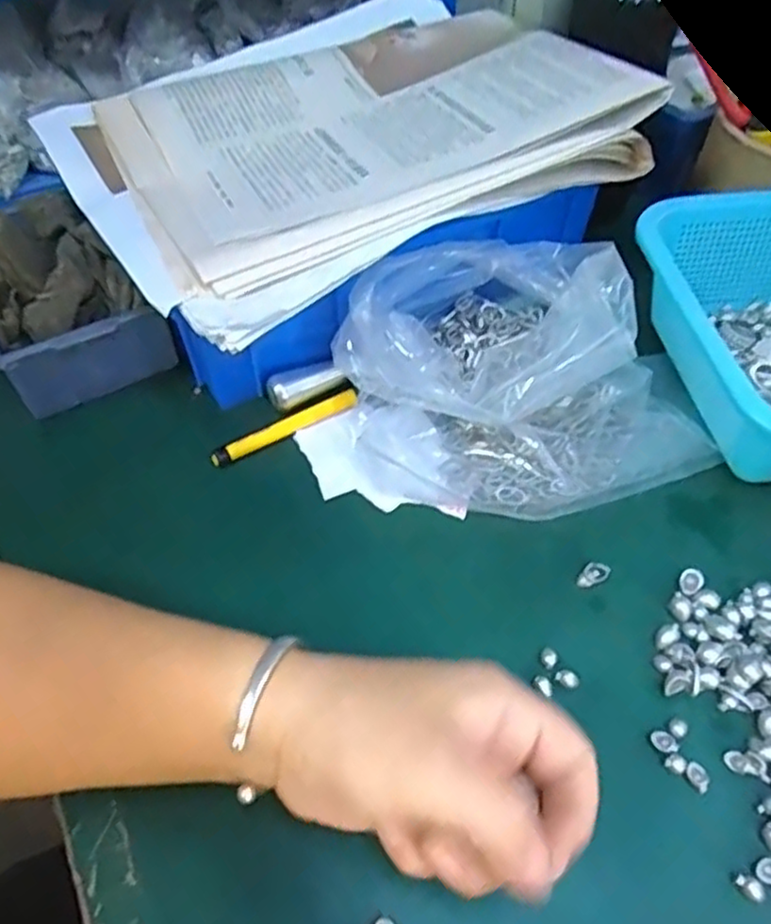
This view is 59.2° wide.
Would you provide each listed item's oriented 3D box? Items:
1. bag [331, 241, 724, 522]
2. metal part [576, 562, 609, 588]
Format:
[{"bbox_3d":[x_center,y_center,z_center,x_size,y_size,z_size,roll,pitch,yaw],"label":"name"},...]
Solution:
[{"bbox_3d":[0.073,-0.053,0.369,0.188,0.088,0.145,-16,53,-12],"label":"bag"},{"bbox_3d":[0.103,0.056,0.336,0.018,0.007,0.009,-32,57,-21],"label":"metal part"}]

